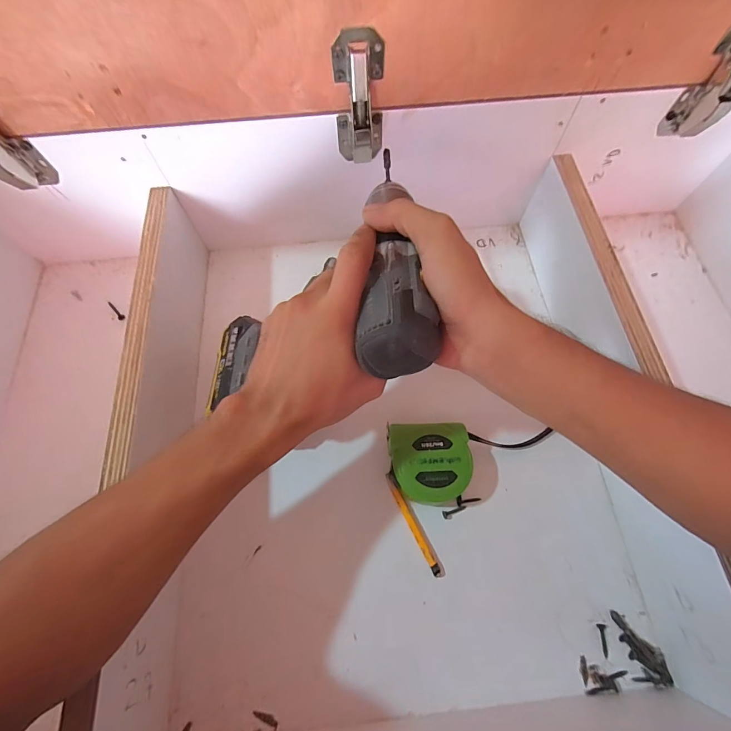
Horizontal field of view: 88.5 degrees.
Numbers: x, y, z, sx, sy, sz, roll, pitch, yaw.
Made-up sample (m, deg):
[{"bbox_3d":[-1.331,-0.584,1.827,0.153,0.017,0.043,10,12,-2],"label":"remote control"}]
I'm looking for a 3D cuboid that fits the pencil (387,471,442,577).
[{"bbox_3d":[0.044,0.149,0.354,0.008,0.005,0.097,-25,70,-9],"label":"pencil"}]

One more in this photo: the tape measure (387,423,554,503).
[{"bbox_3d":[0.060,0.092,0.357,0.075,0.042,0.069,-3,68,-1],"label":"tape measure"}]

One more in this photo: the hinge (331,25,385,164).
[{"bbox_3d":[-0.006,-0.221,0.323,0.044,0.093,0.041,1,68,1],"label":"hinge"}]

